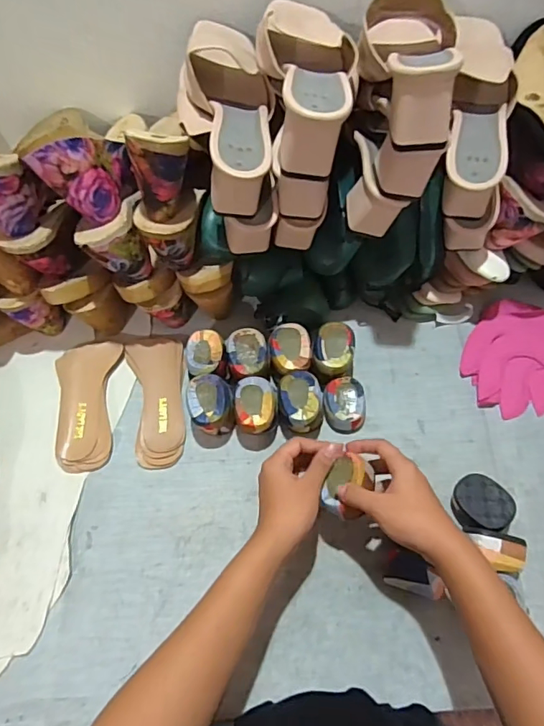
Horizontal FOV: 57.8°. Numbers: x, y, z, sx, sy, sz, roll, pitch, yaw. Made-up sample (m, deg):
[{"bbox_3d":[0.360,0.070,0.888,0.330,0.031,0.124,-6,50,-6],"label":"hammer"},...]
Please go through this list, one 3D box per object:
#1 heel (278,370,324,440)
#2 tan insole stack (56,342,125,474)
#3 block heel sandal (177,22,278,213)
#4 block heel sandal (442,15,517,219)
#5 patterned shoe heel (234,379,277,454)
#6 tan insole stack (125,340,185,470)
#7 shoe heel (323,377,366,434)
[{"bbox_3d":[0.035,0.052,0.585,0.054,0.074,0.058,-3,61,0],"label":"heel"},{"bbox_3d":[-0.233,0.052,0.617,0.072,0.030,0.163,-3,61,0],"label":"tan insole stack"},{"bbox_3d":[-0.047,-0.258,0.506,0.093,0.070,0.214,-8,63,-2],"label":"block heel sandal"},{"bbox_3d":[0.220,-0.276,0.526,0.070,0.072,0.232,8,76,6],"label":"block heel sandal"},{"bbox_3d":[-0.017,0.060,0.585,0.052,0.071,0.063,10,62,7],"label":"patterned shoe heel"},{"bbox_3d":[-0.142,0.048,0.625,0.070,0.017,0.169,-12,62,-5],"label":"tan insole stack"},{"bbox_3d":[0.092,0.051,0.607,0.057,0.039,0.064,8,62,6],"label":"shoe heel"}]

